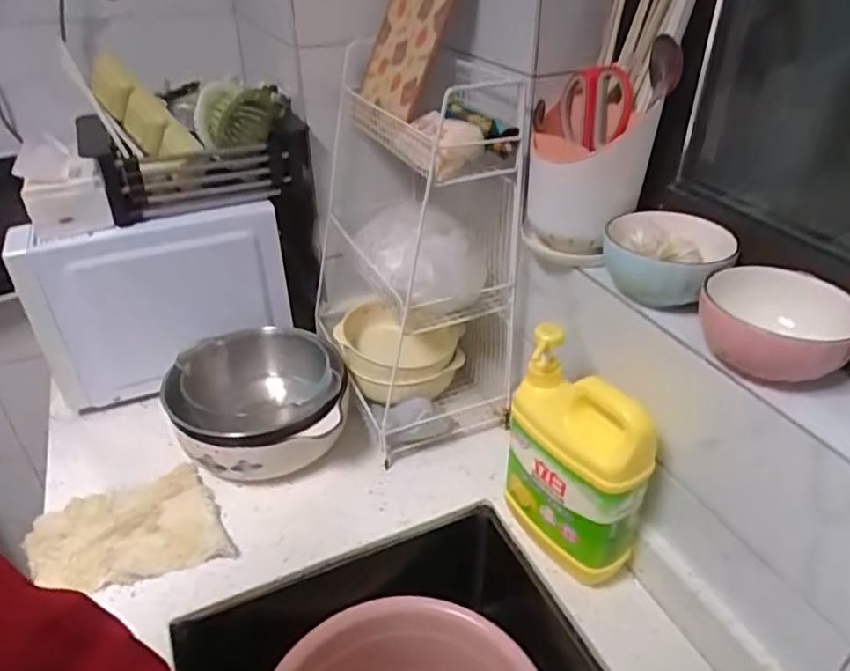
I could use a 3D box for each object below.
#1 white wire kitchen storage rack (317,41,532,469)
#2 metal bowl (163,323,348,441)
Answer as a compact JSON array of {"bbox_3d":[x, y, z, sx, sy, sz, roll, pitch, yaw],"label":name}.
[{"bbox_3d":[-0.027,-0.142,0.859,0.219,0.438,0.409,-9,35,-13],"label":"white wire kitchen storage rack"},{"bbox_3d":[-0.214,0.088,0.815,0.206,0.105,0.211,-3,35,-4],"label":"metal bowl"}]

